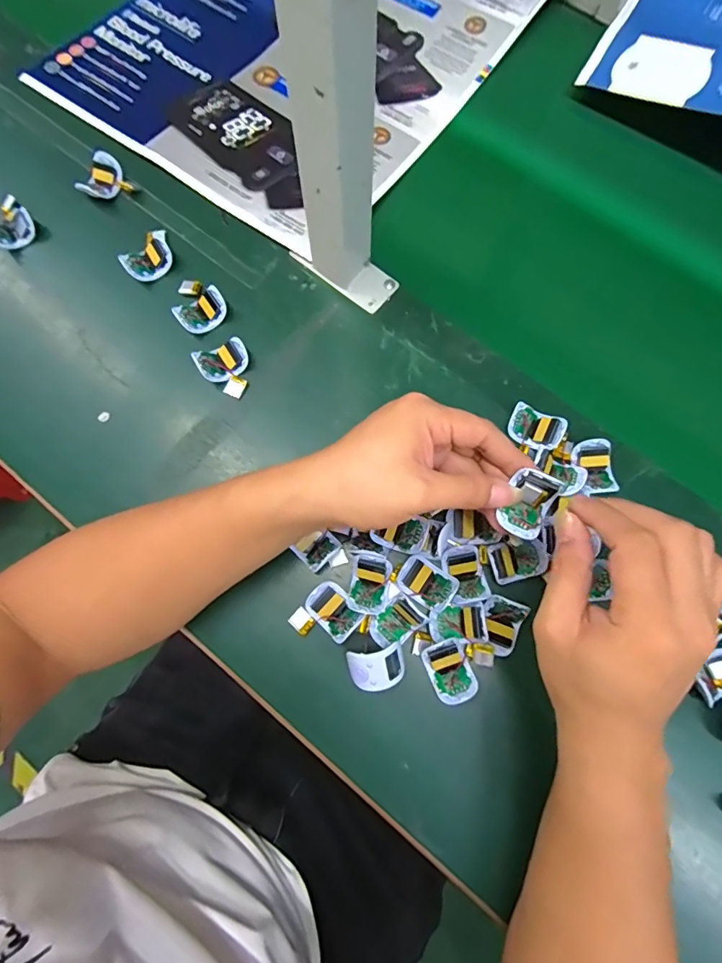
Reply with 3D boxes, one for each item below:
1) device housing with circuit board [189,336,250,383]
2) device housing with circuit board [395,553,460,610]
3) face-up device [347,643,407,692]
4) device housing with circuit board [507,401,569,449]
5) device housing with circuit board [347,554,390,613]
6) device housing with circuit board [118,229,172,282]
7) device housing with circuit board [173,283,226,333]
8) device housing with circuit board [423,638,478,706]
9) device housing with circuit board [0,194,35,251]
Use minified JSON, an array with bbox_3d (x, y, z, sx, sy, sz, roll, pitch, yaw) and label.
[{"bbox_3d":[-0.116,-0.102,0.406,0.042,0.020,0.028,-30,78,-5],"label":"device housing with circuit board"},{"bbox_3d":[0.049,0.076,0.360,0.041,0.013,0.030,33,80,9],"label":"device housing with circuit board"},{"bbox_3d":[0.012,0.134,0.346,0.038,0.018,0.029,-8,99,10],"label":"face-up device"},{"bbox_3d":[0.140,-0.043,0.387,0.042,0.017,0.029,26,79,7],"label":"device housing with circuit board"},{"bbox_3d":[0.006,0.076,0.359,0.028,0.012,0.041,8,77,3],"label":"device housing with circuit board"},{"bbox_3d":[-0.192,-0.204,0.433,0.046,0.019,0.040,-35,78,-6],"label":"device housing with circuit board"},{"bbox_3d":[-0.138,-0.148,0.420,0.043,0.017,0.028,-41,79,-7],"label":"device housing with circuit board"},{"bbox_3d":[0.064,0.136,0.346,0.030,0.009,0.041,-20,77,-3],"label":"device housing with circuit board"},{"bbox_3d":[-0.327,-0.238,0.442,0.042,0.020,0.045,-44,80,-8],"label":"device housing with circuit board"}]

